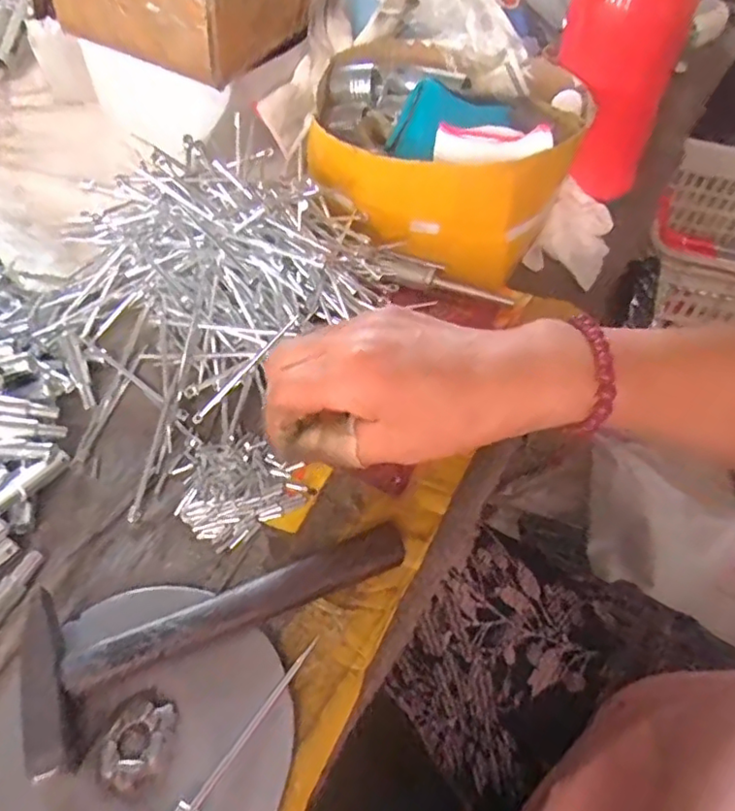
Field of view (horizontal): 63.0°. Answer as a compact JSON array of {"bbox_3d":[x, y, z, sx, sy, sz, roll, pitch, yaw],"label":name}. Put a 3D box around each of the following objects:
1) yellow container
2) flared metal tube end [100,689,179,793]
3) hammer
[{"bbox_3d":[0.049,-0.176,0.419,0.179,0.080,0.141,18,56,8],"label":"yellow container"},{"bbox_3d":[-0.095,0.139,0.249,0.025,0.006,0.035,15,56,7],"label":"flared metal tube end"},{"bbox_3d":[-0.070,0.091,0.281,0.172,0.023,0.069,-22,60,-18],"label":"hammer"}]

